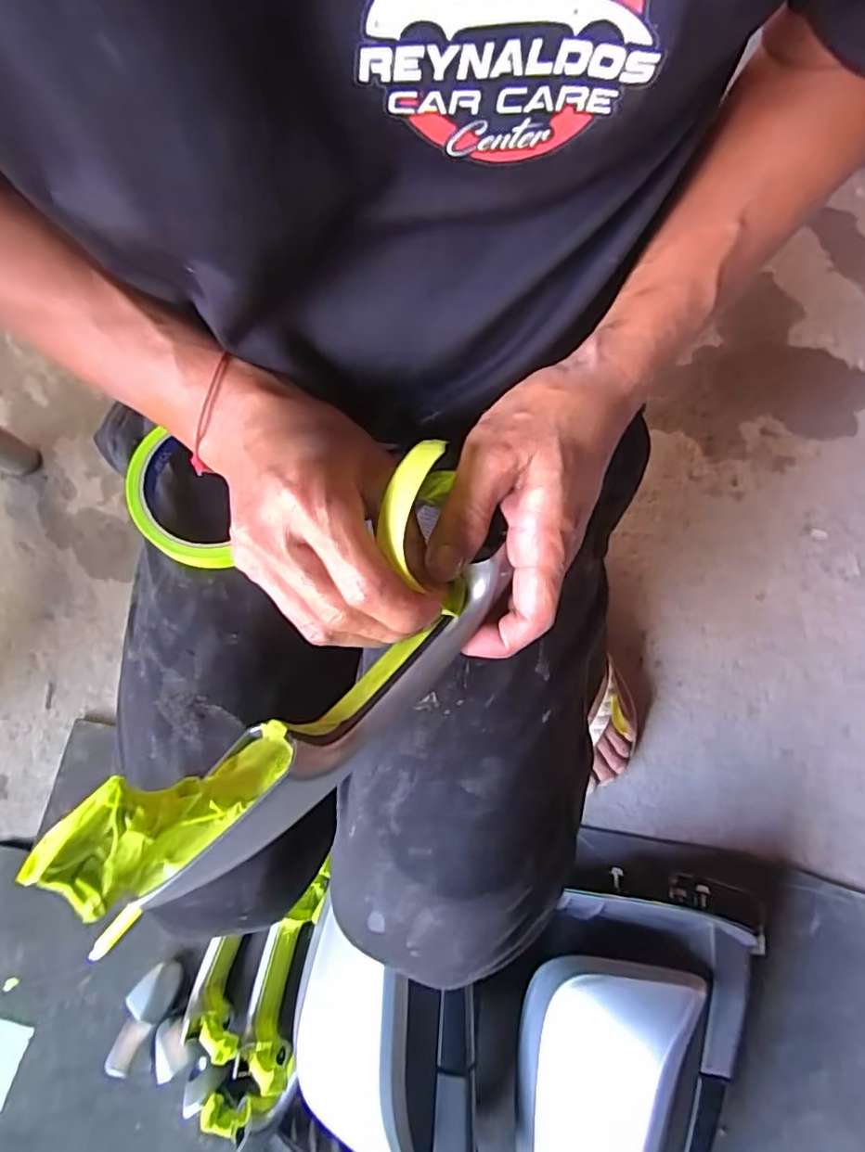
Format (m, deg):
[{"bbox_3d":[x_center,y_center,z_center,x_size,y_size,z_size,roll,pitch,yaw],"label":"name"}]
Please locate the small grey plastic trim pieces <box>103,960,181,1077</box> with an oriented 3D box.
[{"bbox_3d":[-0.290,0.438,0.586,0.040,0.037,0.099,33,76,10],"label":"small grey plastic trim pieces"}]

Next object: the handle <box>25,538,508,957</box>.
[{"bbox_3d":[-0.042,0.059,0.242,0.210,0.044,0.046,-33,75,-26],"label":"handle"}]

